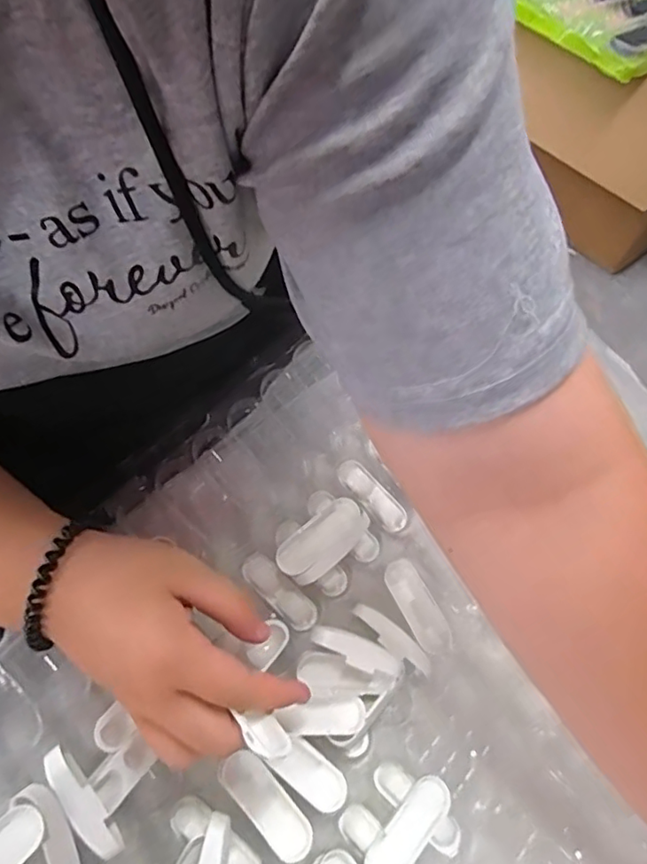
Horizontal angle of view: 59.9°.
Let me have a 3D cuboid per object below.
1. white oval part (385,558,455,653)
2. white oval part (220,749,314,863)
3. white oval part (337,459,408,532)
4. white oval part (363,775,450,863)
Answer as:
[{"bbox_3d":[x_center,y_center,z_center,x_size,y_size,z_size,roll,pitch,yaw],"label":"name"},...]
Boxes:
[{"bbox_3d":[0.065,0.121,0.390,0.024,0.009,0.066,-20,63,-14],"label":"white oval part"},{"bbox_3d":[-0.033,0.215,0.325,0.023,0.007,0.064,-39,69,-22],"label":"white oval part"},{"bbox_3d":[0.036,0.047,0.411,0.062,0.004,0.021,46,67,3],"label":"white oval part"},{"bbox_3d":[0.051,0.238,0.334,0.024,0.008,0.065,41,66,18],"label":"white oval part"}]

